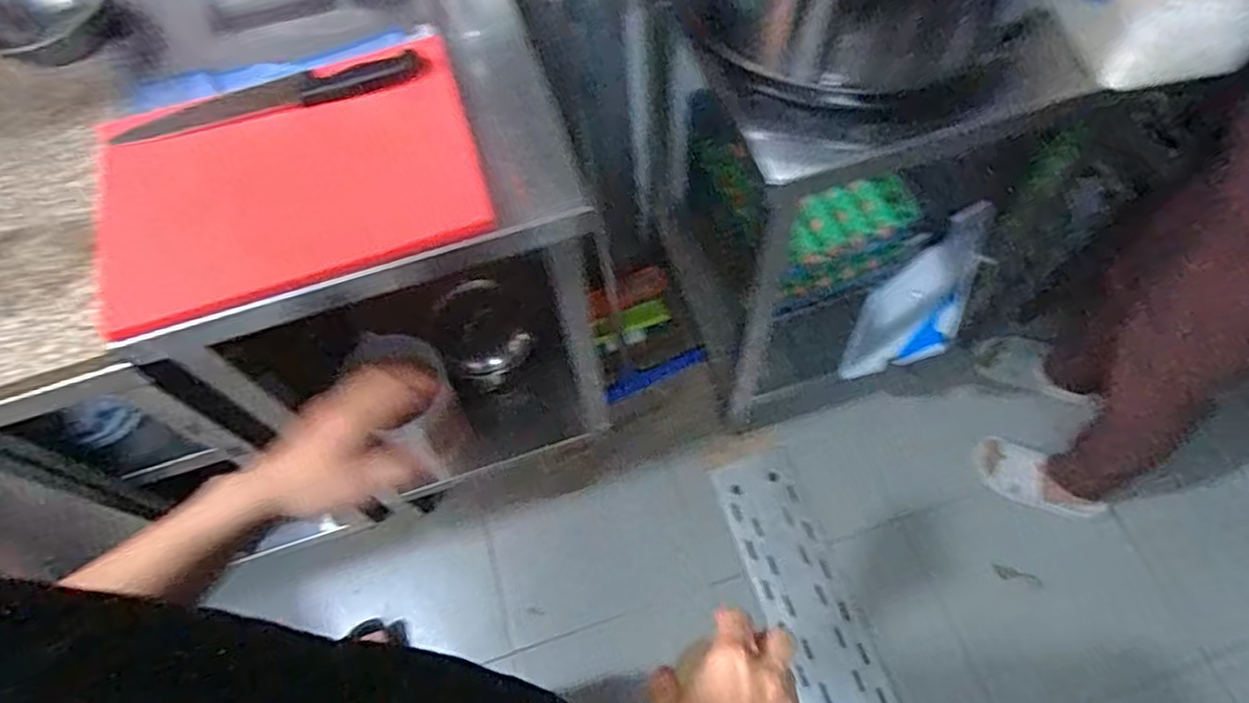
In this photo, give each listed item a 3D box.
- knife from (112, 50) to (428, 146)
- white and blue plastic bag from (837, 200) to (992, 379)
[{"bbox_3d":[-0.391,-0.285,0.775,0.337,0.022,0.040,-14,64,-4],"label":"knife"},{"bbox_3d":[0.557,-0.091,1.327,0.080,0.262,0.323,35,67,-14],"label":"white and blue plastic bag"}]

